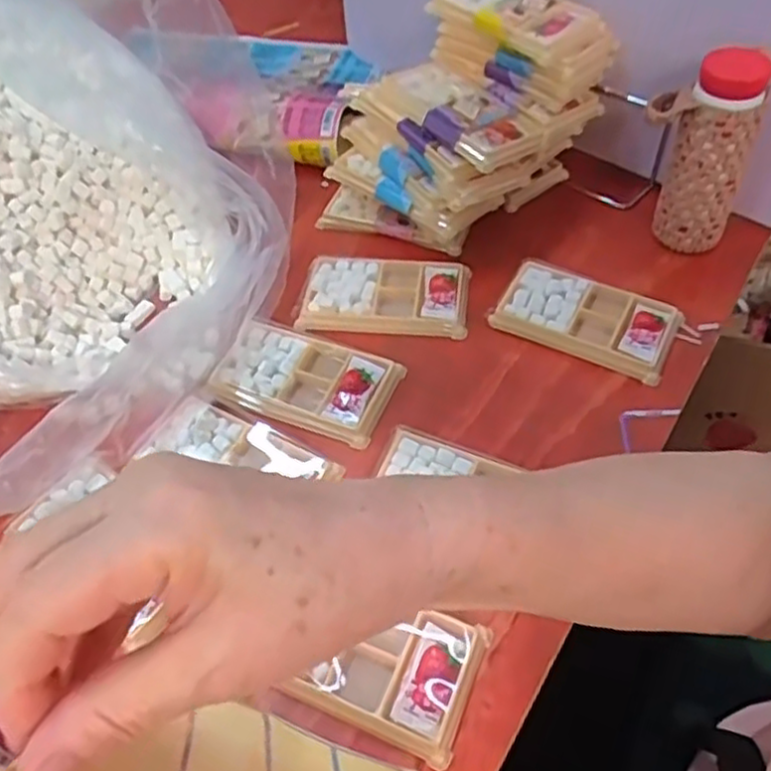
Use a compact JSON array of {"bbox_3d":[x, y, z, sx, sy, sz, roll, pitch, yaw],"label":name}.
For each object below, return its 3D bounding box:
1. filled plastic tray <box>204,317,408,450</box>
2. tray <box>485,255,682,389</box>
[{"bbox_3d":[-0.059,-0.004,0.544,0.131,0.022,0.086,15,54,15],"label":"filled plastic tray"},{"bbox_3d":[0.161,-0.056,0.566,0.134,0.015,0.077,23,56,20],"label":"tray"}]

